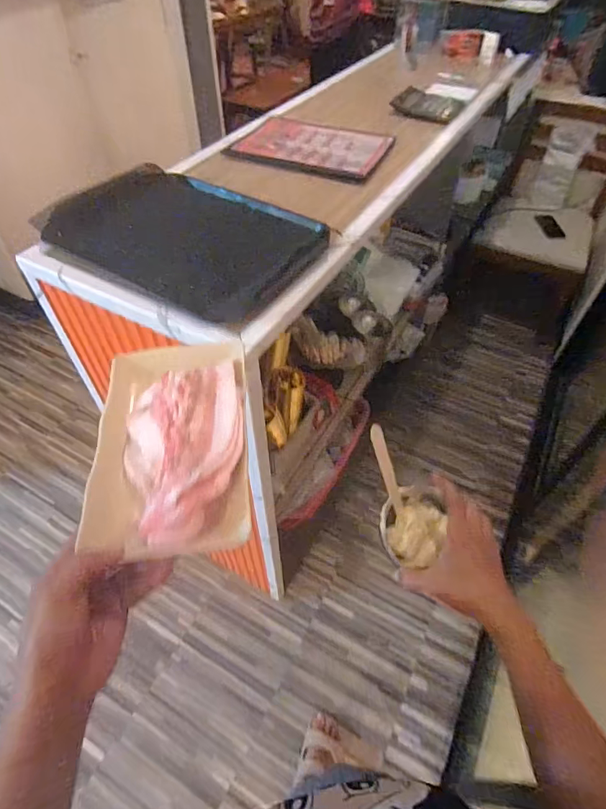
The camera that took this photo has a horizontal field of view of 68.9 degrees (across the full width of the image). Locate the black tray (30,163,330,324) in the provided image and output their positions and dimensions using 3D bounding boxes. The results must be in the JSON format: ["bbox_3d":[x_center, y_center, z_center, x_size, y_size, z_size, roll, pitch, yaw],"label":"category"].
[{"bbox_3d":[-0.185,-0.283,0.717,0.434,0.034,0.297,30,55,20],"label":"black tray"}]

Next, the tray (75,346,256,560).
[{"bbox_3d":[-0.110,0.023,0.371,0.124,0.040,0.198,-3,51,-6],"label":"tray"}]

